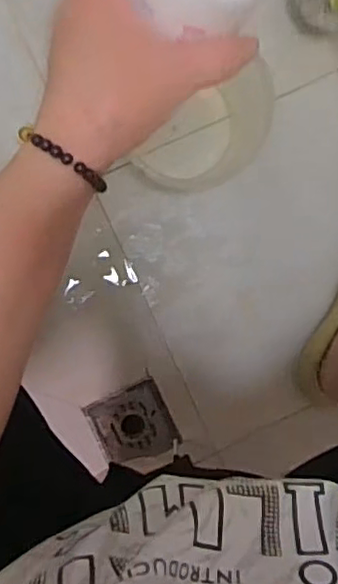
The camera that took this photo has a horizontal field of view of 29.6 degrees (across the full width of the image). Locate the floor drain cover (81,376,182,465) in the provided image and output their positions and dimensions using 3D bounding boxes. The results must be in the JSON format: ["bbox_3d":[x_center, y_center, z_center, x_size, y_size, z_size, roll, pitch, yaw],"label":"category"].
[{"bbox_3d":[-0.047,0.175,0.843,0.098,0.014,0.094,-24,92,-6],"label":"floor drain cover"}]

